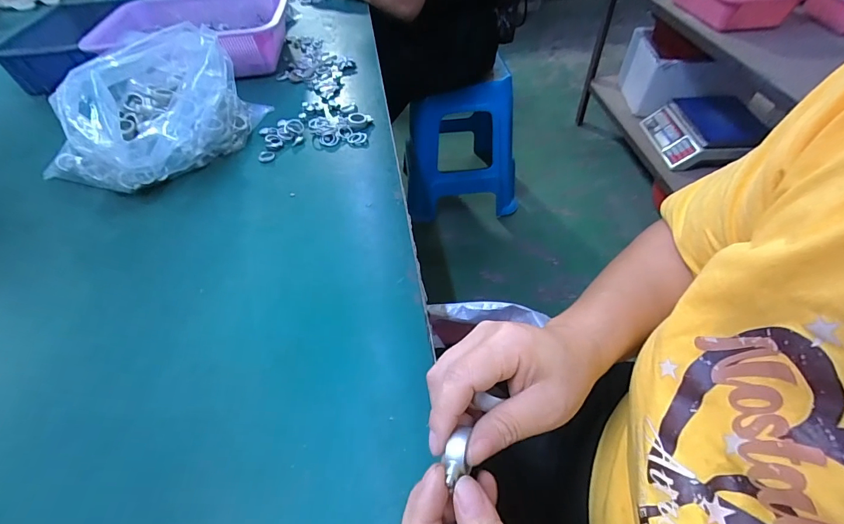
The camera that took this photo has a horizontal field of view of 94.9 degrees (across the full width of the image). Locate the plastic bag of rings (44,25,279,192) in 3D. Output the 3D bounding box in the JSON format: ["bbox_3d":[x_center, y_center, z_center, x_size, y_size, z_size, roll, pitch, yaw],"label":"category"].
[{"bbox_3d":[-0.341,-0.203,0.494,0.166,0.126,0.237,20,54,19],"label":"plastic bag of rings"}]

